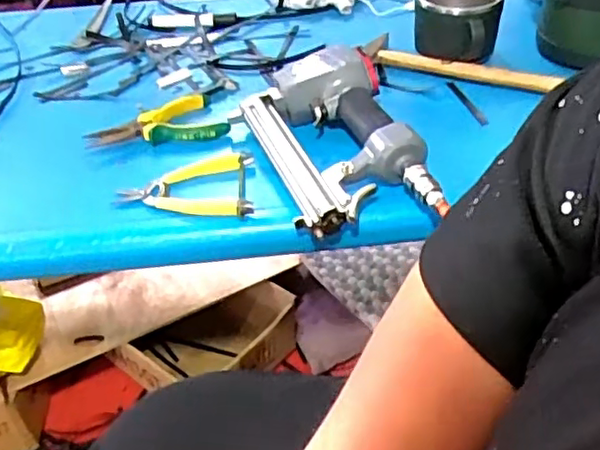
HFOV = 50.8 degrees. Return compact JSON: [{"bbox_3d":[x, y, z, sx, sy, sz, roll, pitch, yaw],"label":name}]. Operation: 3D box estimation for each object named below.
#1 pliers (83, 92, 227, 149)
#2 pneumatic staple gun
[{"bbox_3d":[-0.160,-0.121,0.715,0.150,0.022,0.096,-5,39,-6],"label":"pliers"},{"bbox_3d":[0.030,-0.087,0.623,0.143,0.065,0.255,-9,40,-10],"label":"pneumatic staple gun"}]

